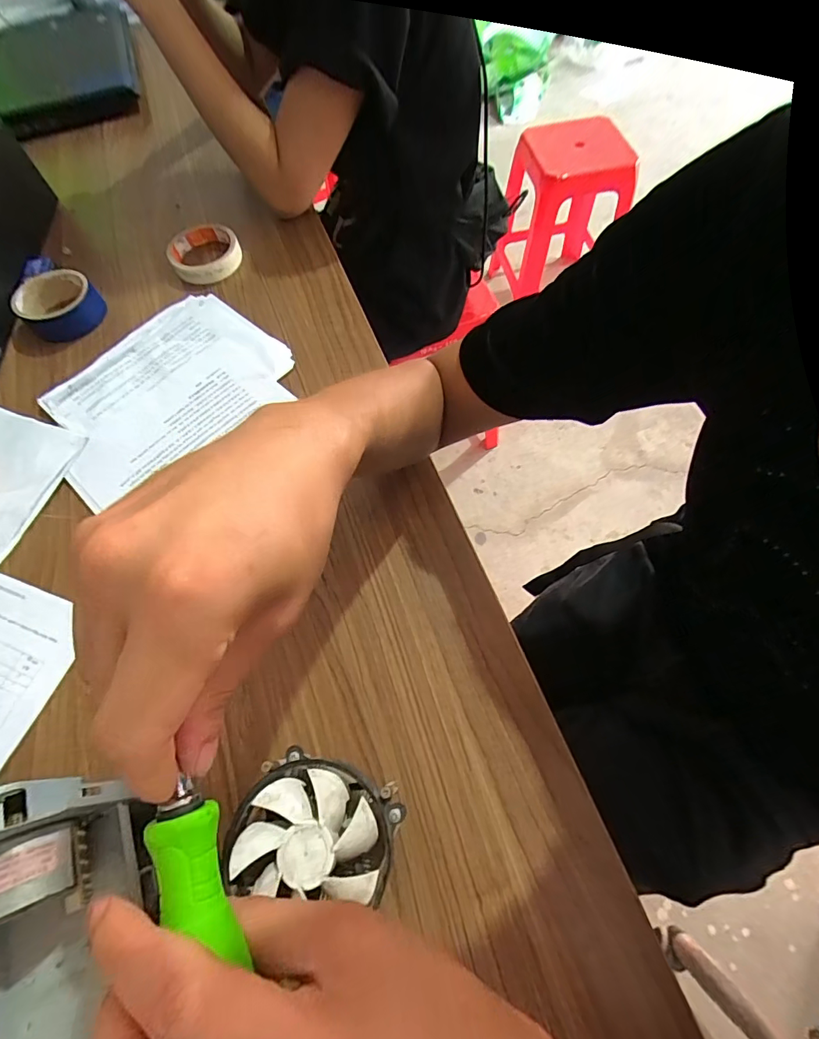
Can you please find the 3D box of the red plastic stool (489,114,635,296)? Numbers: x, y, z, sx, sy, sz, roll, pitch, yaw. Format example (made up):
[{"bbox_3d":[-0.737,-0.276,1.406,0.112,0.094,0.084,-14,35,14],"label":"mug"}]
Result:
[{"bbox_3d":[0.450,-0.907,1.419,0.308,0.439,0.322,-4,62,1],"label":"red plastic stool"}]

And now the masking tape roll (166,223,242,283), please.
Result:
[{"bbox_3d":[-0.258,-0.339,0.579,0.084,0.028,0.094,-21,64,-9],"label":"masking tape roll"}]

